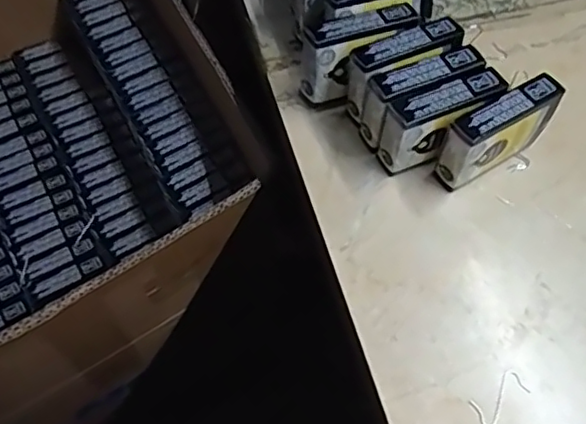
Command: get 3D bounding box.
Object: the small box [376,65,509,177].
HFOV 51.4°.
[{"bbox_3d":[0.093,-0.055,0.381,0.075,0.053,0.024,-22,65,-12],"label":"small box"}]

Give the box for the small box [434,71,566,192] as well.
[{"bbox_3d":[0.128,-0.048,0.381,0.080,0.062,0.022,-31,67,-16],"label":"small box"}]

